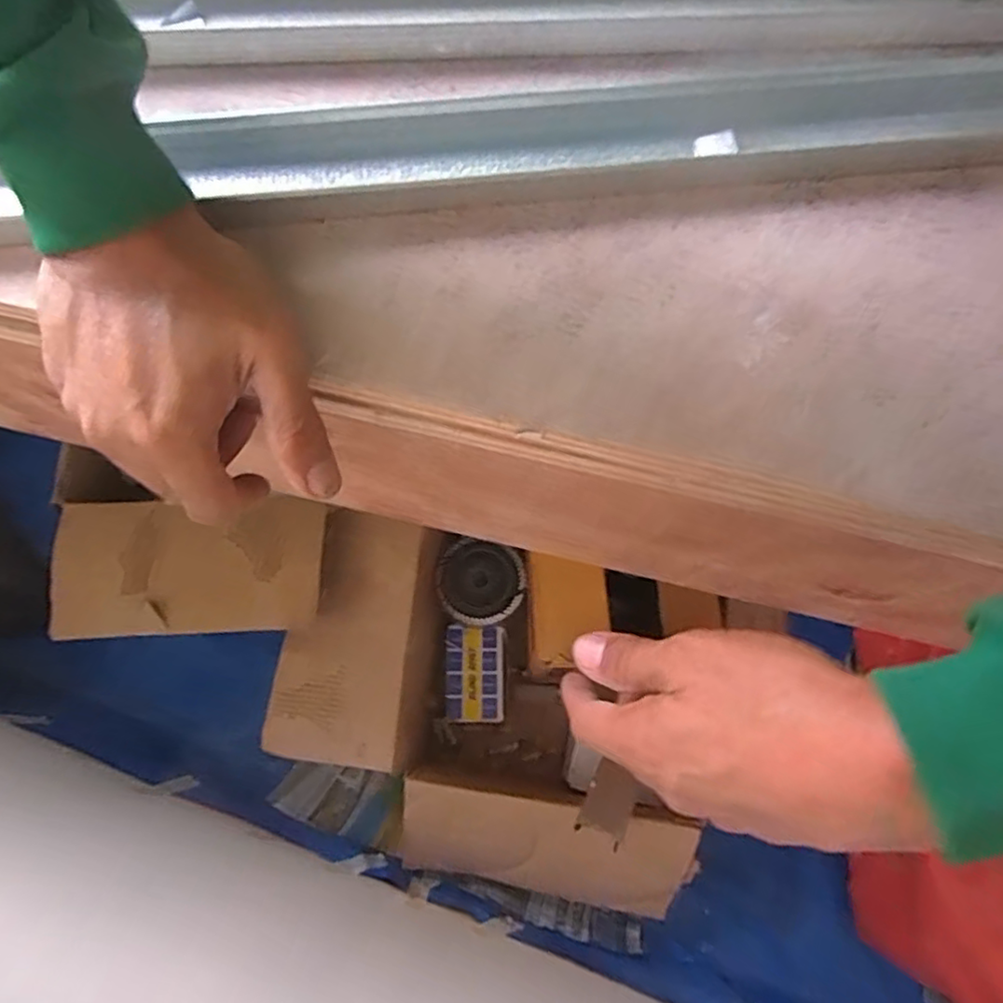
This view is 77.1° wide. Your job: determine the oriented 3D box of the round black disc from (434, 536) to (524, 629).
[{"bbox_3d":[-0.028,0.107,0.846,0.113,0.013,0.108,0,73,-1],"label":"round black disc"}]

